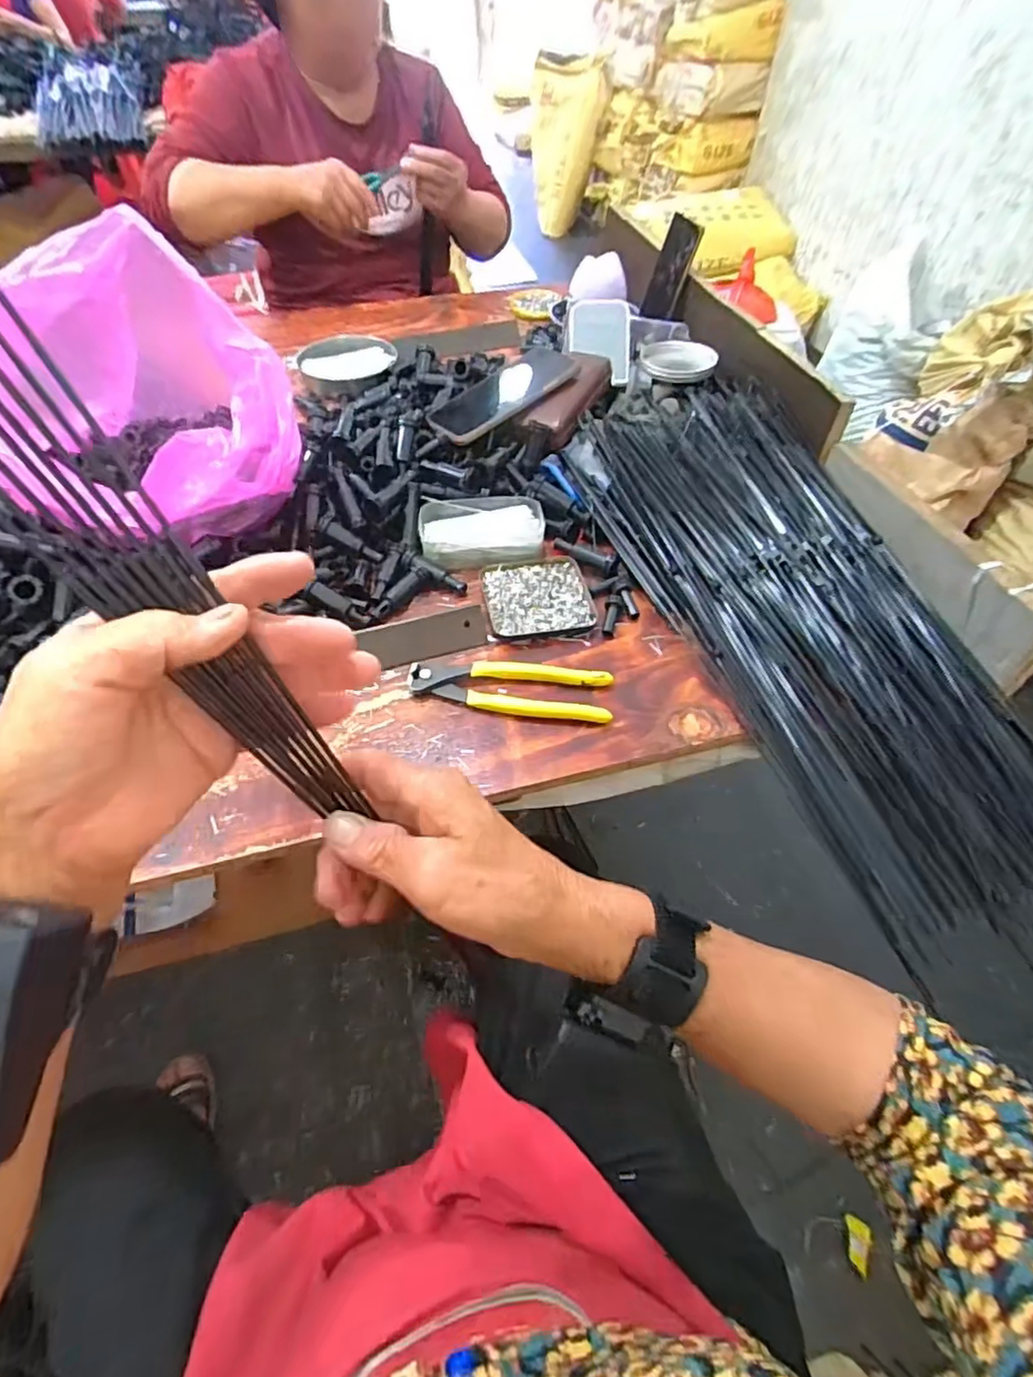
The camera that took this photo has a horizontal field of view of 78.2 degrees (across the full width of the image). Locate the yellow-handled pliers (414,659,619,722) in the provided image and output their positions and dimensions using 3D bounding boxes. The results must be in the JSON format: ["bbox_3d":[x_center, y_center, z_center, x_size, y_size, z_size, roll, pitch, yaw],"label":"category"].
[{"bbox_3d":[-0.005,-0.001,0.534,0.166,0.016,0.046,5,53,3],"label":"yellow-handled pliers"}]

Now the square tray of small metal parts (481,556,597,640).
[{"bbox_3d":[0.019,-0.086,0.601,0.097,0.013,0.094,-8,54,-7],"label":"square tray of small metal parts"}]

